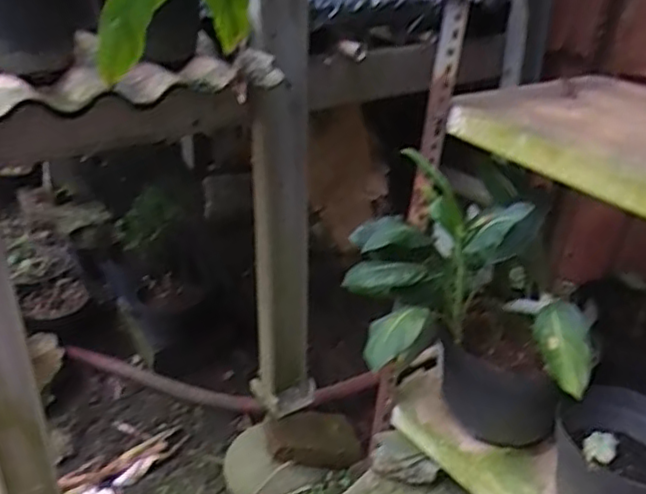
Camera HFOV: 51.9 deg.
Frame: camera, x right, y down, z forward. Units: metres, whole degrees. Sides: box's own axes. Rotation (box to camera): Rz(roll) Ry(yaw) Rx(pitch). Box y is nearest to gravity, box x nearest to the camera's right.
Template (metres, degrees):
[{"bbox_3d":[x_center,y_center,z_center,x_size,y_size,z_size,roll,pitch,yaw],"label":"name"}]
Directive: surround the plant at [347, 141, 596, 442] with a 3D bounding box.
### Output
[{"bbox_3d":[0.171,0.097,0.855,0.277,0.348,0.237,1,27,-4],"label":"plant"}]

